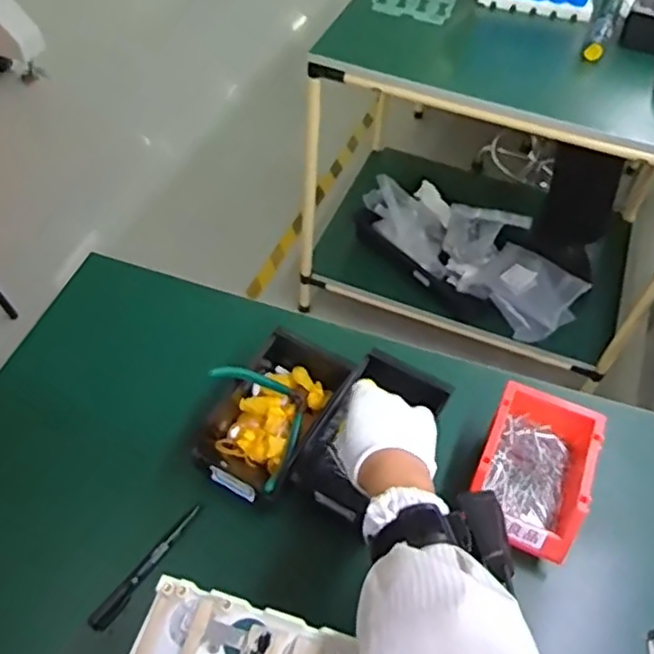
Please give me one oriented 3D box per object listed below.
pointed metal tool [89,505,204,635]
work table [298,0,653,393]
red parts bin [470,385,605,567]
[{"bbox_3d":[-0.178,0.234,0.649,0.019,0.010,0.141,27,55,17],"label":"pointed metal tool"},{"bbox_3d":[0.432,-0.356,1.633,0.814,0.746,0.597,22,53,14],"label":"work table"},{"bbox_3d":[0.215,0.141,0.683,0.110,0.061,0.168,21,53,13],"label":"red parts bin"}]

